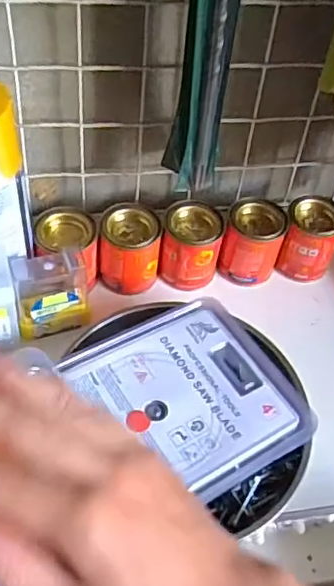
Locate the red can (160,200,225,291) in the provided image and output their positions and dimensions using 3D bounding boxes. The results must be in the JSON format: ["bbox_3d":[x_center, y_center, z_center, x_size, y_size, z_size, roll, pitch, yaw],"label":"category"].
[{"bbox_3d":[0.022,-0.041,0.550,0.053,0.072,0.049,3,47,-3],"label":"red can"}]

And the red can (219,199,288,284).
[{"bbox_3d":[0.081,-0.046,0.557,0.049,0.070,0.045,3,47,-3],"label":"red can"}]

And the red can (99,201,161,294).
[{"bbox_3d":[-0.034,-0.038,0.540,0.050,0.070,0.048,3,47,-3],"label":"red can"}]

